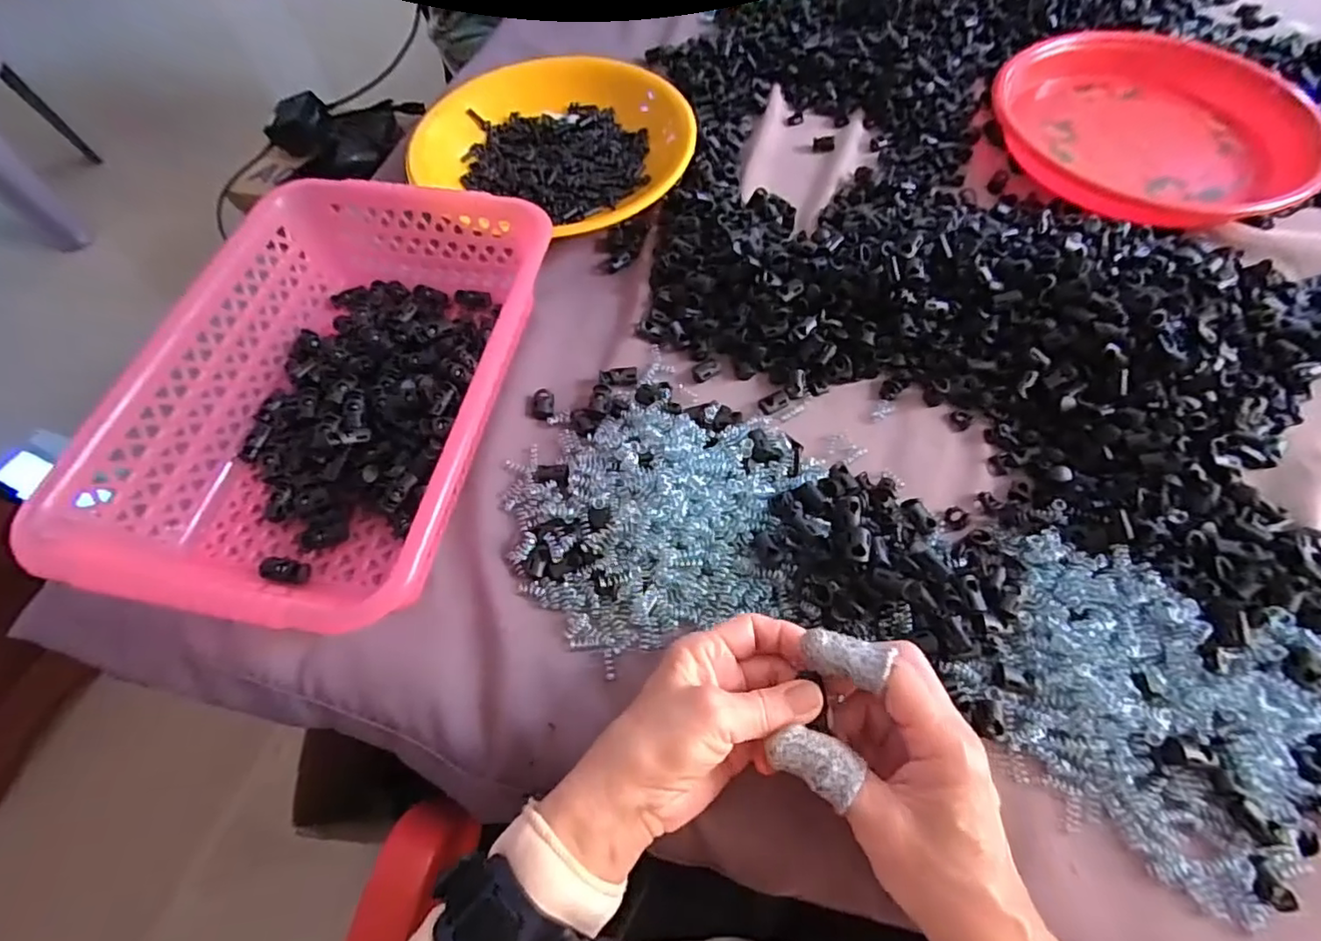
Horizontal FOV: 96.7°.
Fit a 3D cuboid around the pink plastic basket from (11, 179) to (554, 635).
[{"bbox_3d":[-0.202,-0.055,0.381,0.215,0.067,0.307,7,62,6],"label":"pink plastic basket"}]

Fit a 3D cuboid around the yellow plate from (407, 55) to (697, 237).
[{"bbox_3d":[-0.082,-0.304,0.533,0.229,0.034,0.206,24,65,14],"label":"yellow plate"}]

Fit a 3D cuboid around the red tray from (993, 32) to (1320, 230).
[{"bbox_3d":[0.421,-0.296,0.504,0.203,0.044,0.237,-33,65,-15],"label":"red tray"}]

